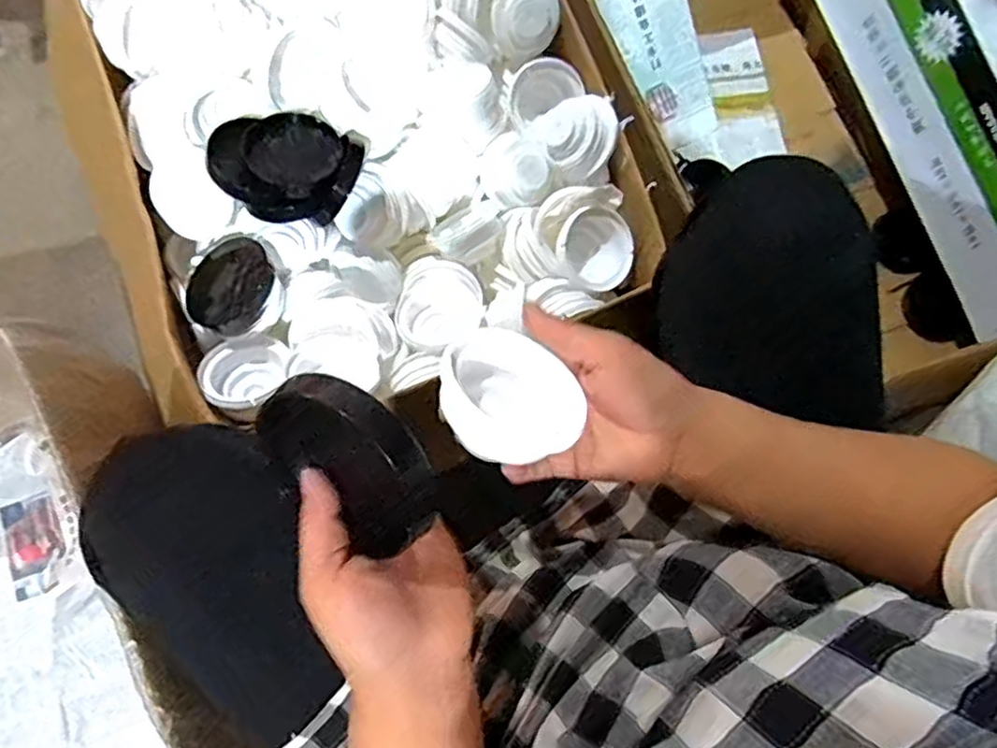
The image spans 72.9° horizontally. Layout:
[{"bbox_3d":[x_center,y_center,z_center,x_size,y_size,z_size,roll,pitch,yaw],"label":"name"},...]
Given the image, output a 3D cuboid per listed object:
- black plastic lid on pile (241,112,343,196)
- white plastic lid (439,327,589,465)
[{"bbox_3d":[-0.189,-0.207,0.621,0.082,0.014,0.081,1,73,-2],"label":"black plastic lid on pile"},{"bbox_3d":[0.003,0.008,0.371,0.071,0.037,0.079,-26,76,-10],"label":"white plastic lid"}]

